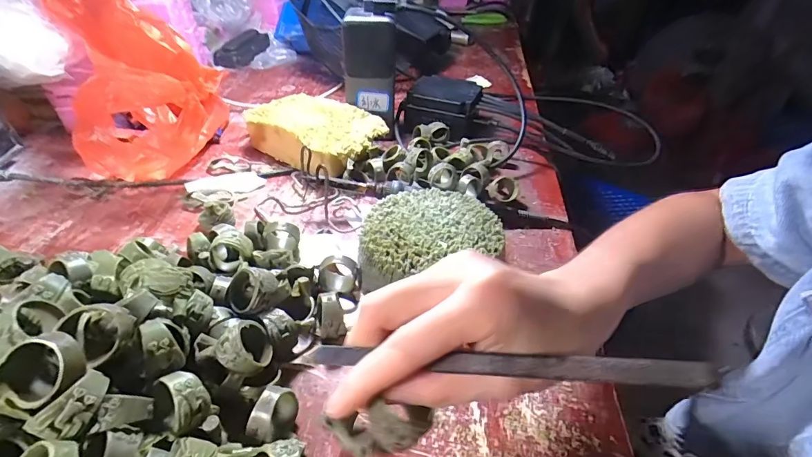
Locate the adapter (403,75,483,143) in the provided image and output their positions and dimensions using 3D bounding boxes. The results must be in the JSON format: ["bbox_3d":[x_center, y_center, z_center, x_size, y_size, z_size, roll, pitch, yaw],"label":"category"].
[{"bbox_3d":[0.043,-0.149,0.486,0.082,0.035,0.061,18,42,17],"label":"adapter"}]

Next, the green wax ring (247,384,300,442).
[{"bbox_3d":[-0.068,0.098,0.215,0.017,0.025,0.028,5,39,4],"label":"green wax ring"}]

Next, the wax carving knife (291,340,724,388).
[{"bbox_3d":[0.035,0.055,0.168,0.161,0.007,0.008,0,38,9],"label":"wax carving knife"}]

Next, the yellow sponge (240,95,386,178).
[{"bbox_3d":[-0.092,-0.103,0.440,0.134,0.047,0.100,33,48,31],"label":"yellow sponge"}]

